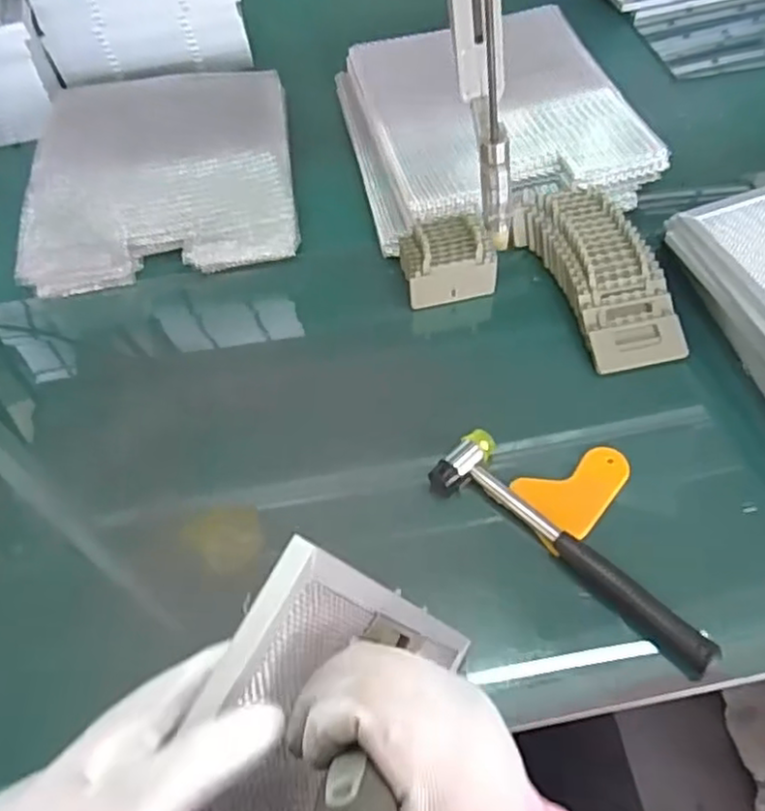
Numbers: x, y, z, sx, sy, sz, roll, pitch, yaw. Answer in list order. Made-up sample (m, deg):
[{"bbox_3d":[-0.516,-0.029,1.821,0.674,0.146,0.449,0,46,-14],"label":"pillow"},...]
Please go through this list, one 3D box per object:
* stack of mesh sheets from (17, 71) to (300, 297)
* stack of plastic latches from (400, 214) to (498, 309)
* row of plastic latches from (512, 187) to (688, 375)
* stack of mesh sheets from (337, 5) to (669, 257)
[{"bbox_3d":[-0.251,-0.282,0.796,0.289,0.058,0.321,-8,55,0],"label":"stack of mesh sheets"},{"bbox_3d":[0.069,-0.148,0.694,0.096,0.050,0.075,-12,55,-3],"label":"stack of plastic latches"},{"bbox_3d":[0.214,-0.130,0.672,0.098,0.044,0.207,-15,55,-5],"label":"row of plastic latches"},{"bbox_3d":[0.118,-0.338,0.793,0.301,0.057,0.323,-11,55,-3],"label":"stack of mesh sheets"}]

